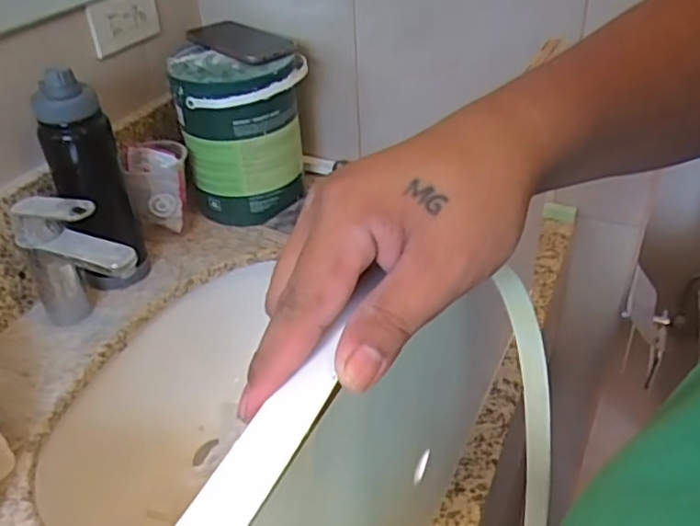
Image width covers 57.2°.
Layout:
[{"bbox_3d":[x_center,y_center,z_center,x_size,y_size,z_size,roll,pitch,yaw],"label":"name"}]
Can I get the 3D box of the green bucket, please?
[{"bbox_3d":[-0.145,-0.179,0.912,0.172,0.214,0.151,-11,37,-11],"label":"green bucket"}]

